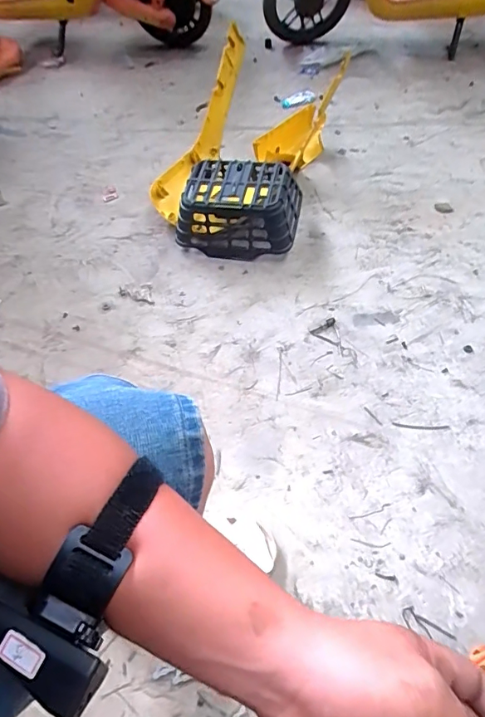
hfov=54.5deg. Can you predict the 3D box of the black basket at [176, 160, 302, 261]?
[{"bbox_3d":[-0.005,-0.394,1.248,0.292,0.159,0.212,10,52,12],"label":"black basket"}]

